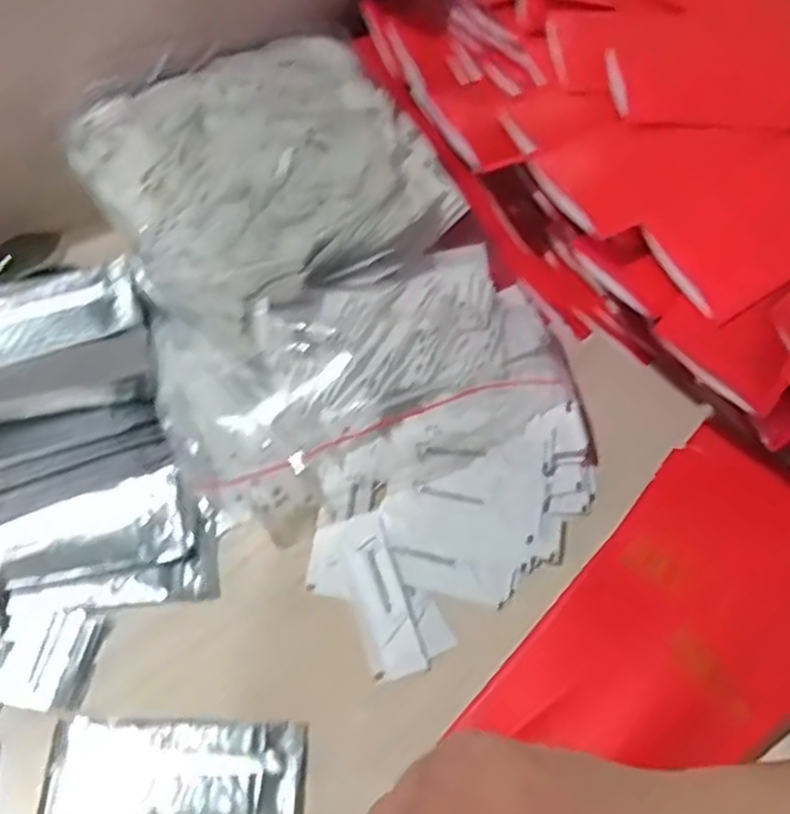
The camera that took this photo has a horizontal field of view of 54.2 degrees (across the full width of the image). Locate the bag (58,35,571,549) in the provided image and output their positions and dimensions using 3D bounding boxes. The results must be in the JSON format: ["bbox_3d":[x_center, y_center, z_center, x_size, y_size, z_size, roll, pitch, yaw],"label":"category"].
[{"bbox_3d":[-0.059,-0.106,0.514,0.238,0.065,0.328,-21,64,-15],"label":"bag"}]

